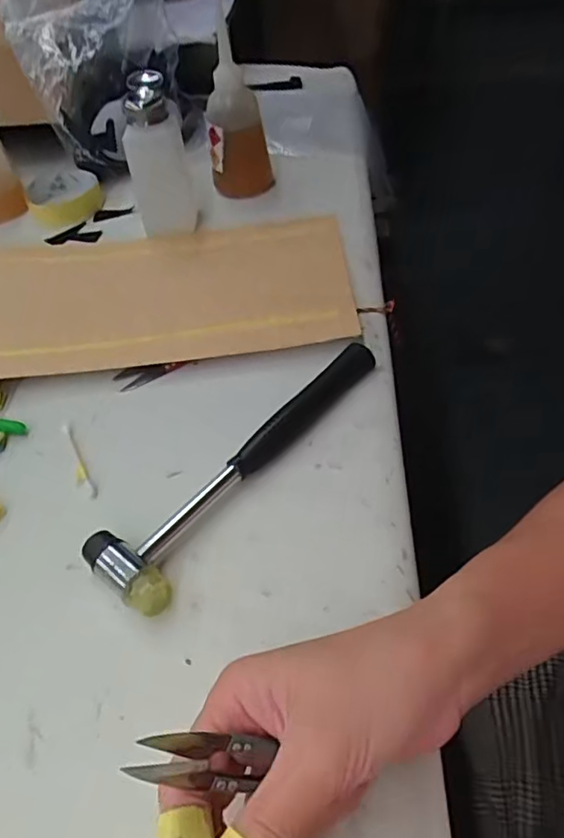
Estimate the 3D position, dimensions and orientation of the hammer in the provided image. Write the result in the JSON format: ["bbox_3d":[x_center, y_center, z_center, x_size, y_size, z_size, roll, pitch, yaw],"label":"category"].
[{"bbox_3d":[-0.025,0.020,0.390,0.060,0.020,0.237,26,56,26],"label":"hammer"}]

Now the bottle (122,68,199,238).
[{"bbox_3d":[-0.123,-0.260,0.576,0.058,0.124,0.049,-11,49,-4],"label":"bottle"}]

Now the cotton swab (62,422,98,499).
[{"bbox_3d":[-0.143,0.026,0.414,0.007,0.004,0.077,-25,51,-15],"label":"cotton swab"}]

